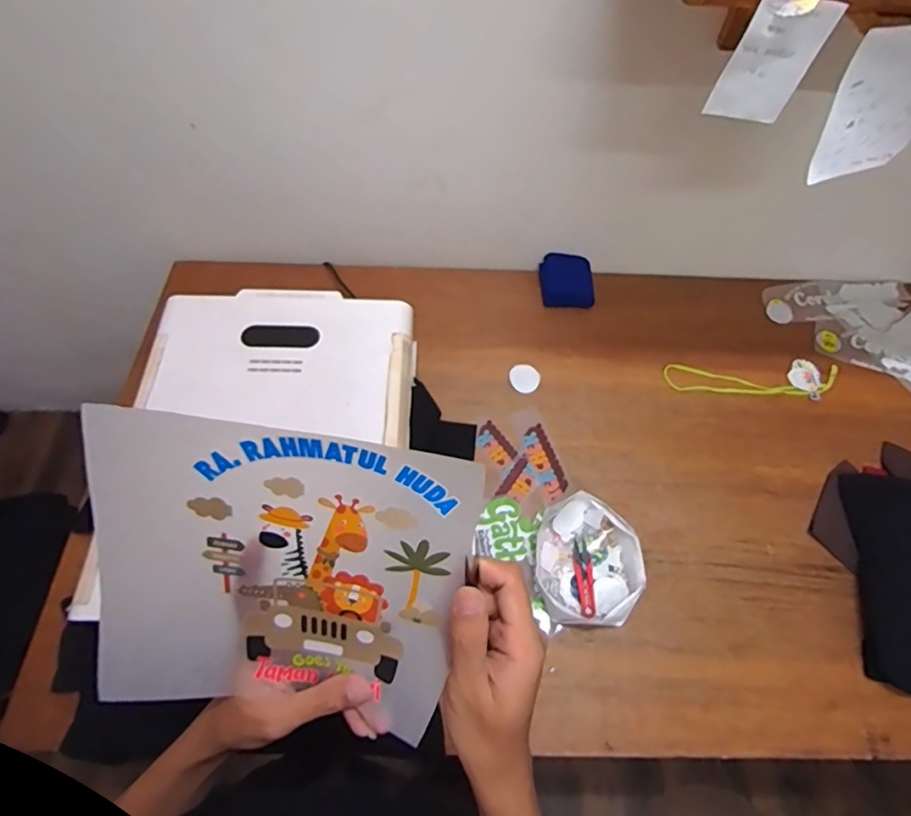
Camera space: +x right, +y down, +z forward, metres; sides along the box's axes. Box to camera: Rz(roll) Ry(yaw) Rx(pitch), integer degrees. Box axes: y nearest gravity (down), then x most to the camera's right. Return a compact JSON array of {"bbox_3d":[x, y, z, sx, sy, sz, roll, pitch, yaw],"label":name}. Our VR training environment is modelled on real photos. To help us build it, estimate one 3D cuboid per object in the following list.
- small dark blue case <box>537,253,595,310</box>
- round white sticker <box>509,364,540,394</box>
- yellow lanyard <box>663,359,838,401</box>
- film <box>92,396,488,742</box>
[{"bbox_3d":[0.241,-0.274,1.127,0.115,0.041,0.116,0,61,-2],"label":"small dark blue case"},{"bbox_3d":[0.135,-0.058,1.021,0.058,0.005,0.060,1,64,-1],"label":"round white sticker"},{"bbox_3d":[0.591,-0.060,1.037,0.354,0.007,0.089,0,61,-2],"label":"yellow lanyard"},{"bbox_3d":[-0.097,0.101,0.292,0.202,0.181,0.031,7,26,0],"label":"film"}]

